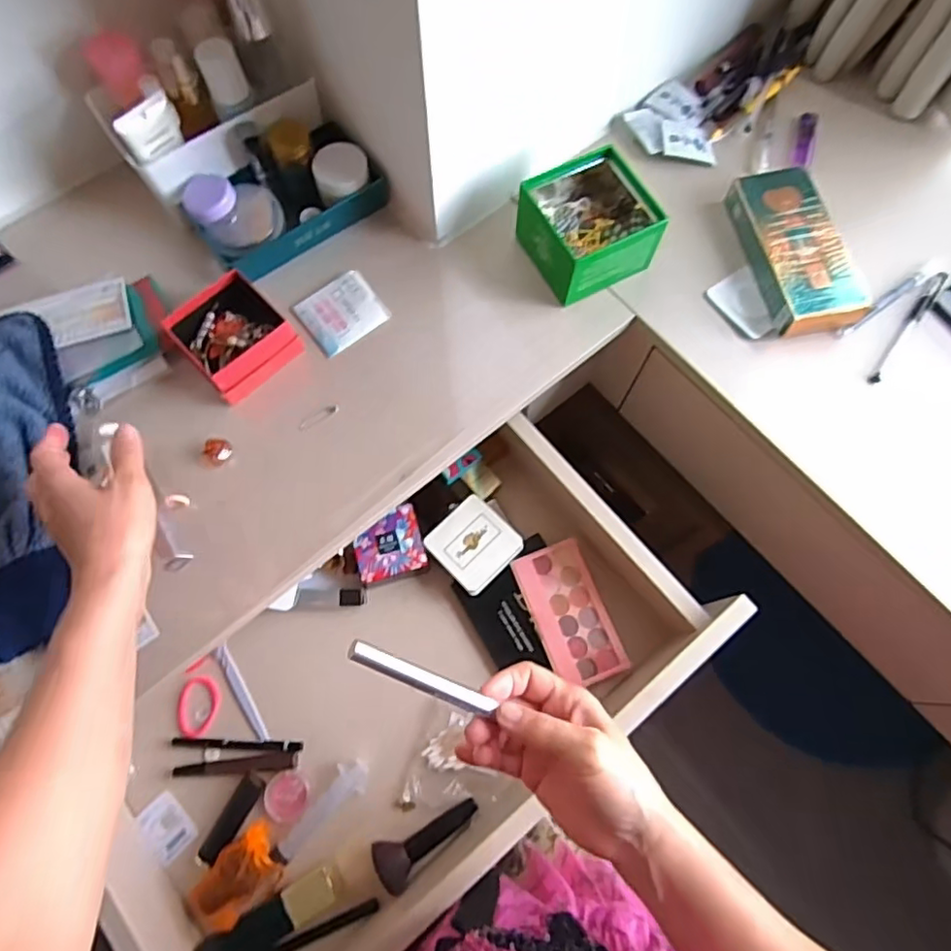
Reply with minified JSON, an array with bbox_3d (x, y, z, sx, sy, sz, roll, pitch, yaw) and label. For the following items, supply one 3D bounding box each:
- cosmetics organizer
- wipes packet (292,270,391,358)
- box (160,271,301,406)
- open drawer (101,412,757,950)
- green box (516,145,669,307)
[{"bbox_3d":[-0.226,-0.322,0.591,0.189,0.105,0.194,-40,76,-13],"label":"cosmetics organizer"},{"bbox_3d":[-0.133,-0.163,0.593,0.075,0.008,0.068,-36,75,-12],"label":"wipes packet"},{"bbox_3d":[-0.226,-0.130,0.559,0.093,0.043,0.090,-41,76,-13],"label":"box"},{"bbox_3d":[-0.082,0.208,0.564,0.554,0.112,0.332,-38,76,-12],"label":"open drawer"},{"bbox_3d":[0.110,-0.249,0.594,0.118,0.070,0.116,-25,73,-9],"label":"green box"}]

